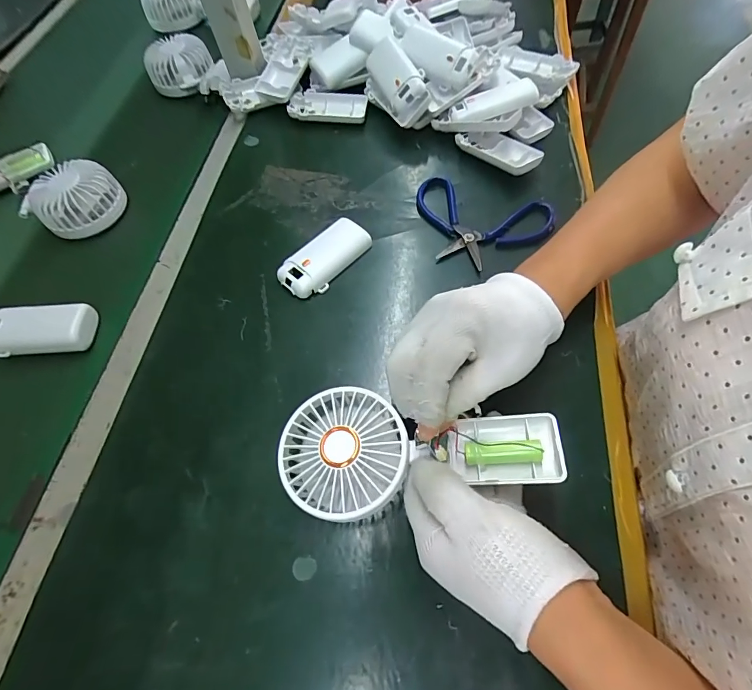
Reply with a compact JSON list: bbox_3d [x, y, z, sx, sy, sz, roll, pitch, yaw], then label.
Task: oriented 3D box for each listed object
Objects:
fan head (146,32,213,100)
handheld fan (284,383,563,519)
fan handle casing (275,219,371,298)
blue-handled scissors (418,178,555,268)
[{"bbox_3d":[-0.264,-0.377,0.551,0.075,0.036,0.078,8,64,7],"label":"fan head"},{"bbox_3d":[0.027,0.071,0.281,0.181,0.028,0.082,-1,63,1],"label":"handheld fan"},{"bbox_3d":[-0.048,-0.084,0.395,0.043,0.016,0.093,39,71,20],"label":"fan handle casing"},{"bbox_3d":[0.100,-0.121,0.413,0.137,0.010,0.099,21,66,14],"label":"blue-handled scissors"}]

